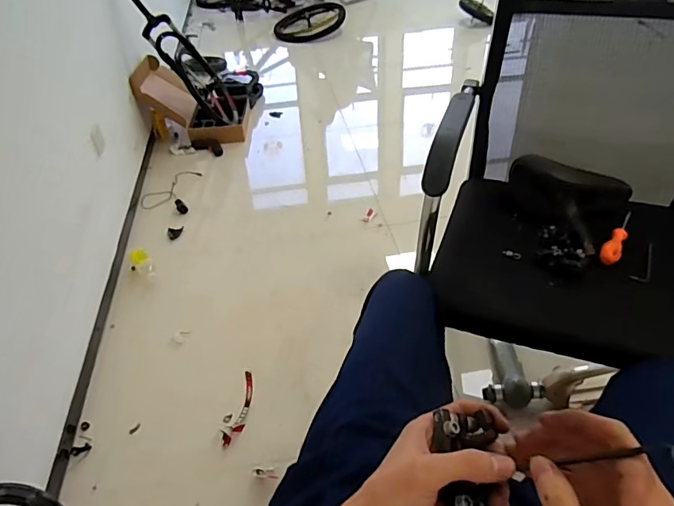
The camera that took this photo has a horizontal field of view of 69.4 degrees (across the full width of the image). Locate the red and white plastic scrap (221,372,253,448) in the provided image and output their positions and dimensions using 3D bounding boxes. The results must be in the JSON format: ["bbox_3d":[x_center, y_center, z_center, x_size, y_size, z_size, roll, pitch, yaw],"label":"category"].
[{"bbox_3d":[-0.240,0.377,1.193,0.052,0.017,0.212,1,40,6],"label":"red and white plastic scrap"}]

